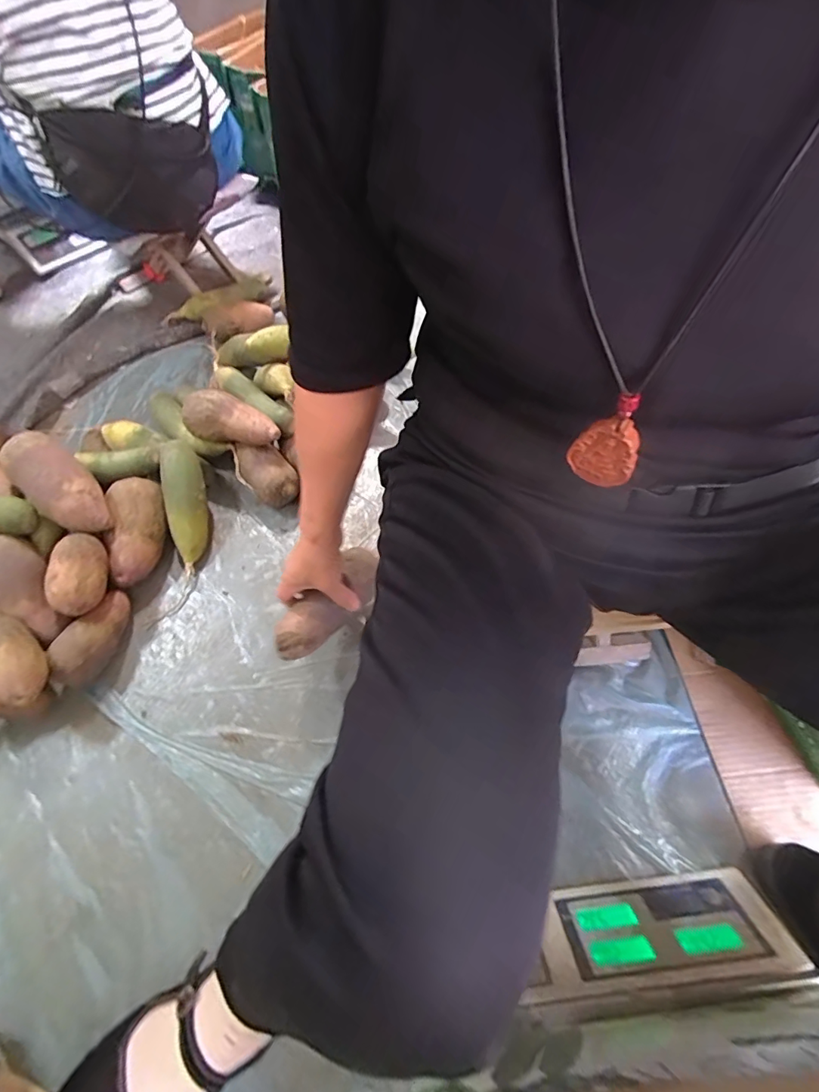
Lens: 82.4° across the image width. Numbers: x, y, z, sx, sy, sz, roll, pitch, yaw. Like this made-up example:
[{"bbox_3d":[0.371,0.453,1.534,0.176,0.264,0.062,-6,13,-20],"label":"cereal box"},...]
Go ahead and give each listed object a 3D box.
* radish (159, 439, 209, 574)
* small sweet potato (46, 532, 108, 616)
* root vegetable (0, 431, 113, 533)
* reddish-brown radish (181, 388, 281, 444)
[{"bbox_3d":[-0.347,-0.069,0.716,0.054,0.055,0.209,-11,81,-4],"label":"radish"},{"bbox_3d":[-0.448,0.035,0.629,0.063,0.053,0.108,-13,59,-7],"label":"small sweet potato"},{"bbox_3d":[-0.494,-0.084,0.665,0.162,0.058,0.080,45,58,-4],"label":"root vegetable"},{"bbox_3d":[-0.286,-0.200,0.744,0.163,0.064,0.065,20,61,13],"label":"reddish-brown radish"}]

